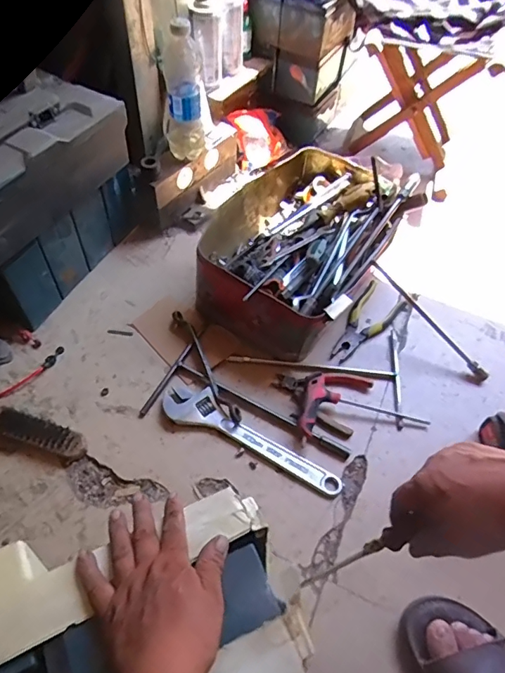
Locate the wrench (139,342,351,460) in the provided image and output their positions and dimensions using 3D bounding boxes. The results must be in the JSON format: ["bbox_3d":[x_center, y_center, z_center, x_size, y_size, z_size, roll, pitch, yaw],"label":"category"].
[{"bbox_3d":[-0.018,0.133,0.702,0.302,0.015,0.135,31,59,17],"label":"wrench"}]

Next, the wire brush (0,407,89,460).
[{"bbox_3d":[-0.360,0.124,0.690,0.253,0.032,0.041,17,56,8],"label":"wire brush"}]

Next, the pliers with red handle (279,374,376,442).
[{"bbox_3d":[0.108,0.083,0.743,0.137,0.020,0.110,24,57,13],"label":"pliers with red handle"}]

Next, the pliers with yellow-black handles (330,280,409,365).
[{"bbox_3d":[0.198,-0.024,0.830,0.075,0.024,0.183,32,59,18],"label":"pliers with yellow-black handles"}]

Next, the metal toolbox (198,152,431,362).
[{"bbox_3d":[0.090,-0.171,0.835,0.272,0.150,0.389,32,59,17],"label":"metal toolbox"}]

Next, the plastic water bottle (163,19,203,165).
[{"bbox_3d":[-0.120,-0.420,0.812,0.068,0.217,0.066,-7,57,-9],"label":"plastic water bottle"}]

